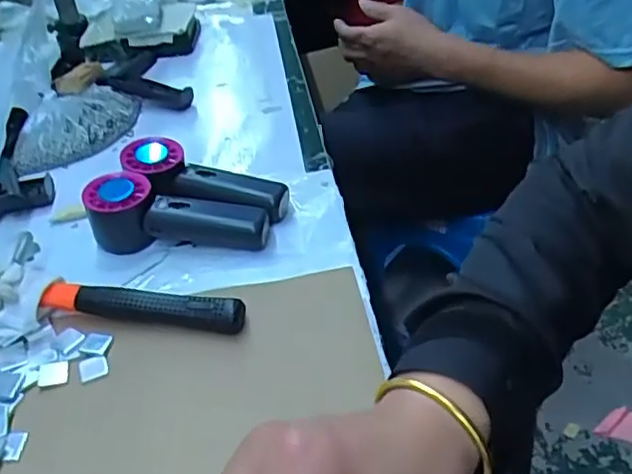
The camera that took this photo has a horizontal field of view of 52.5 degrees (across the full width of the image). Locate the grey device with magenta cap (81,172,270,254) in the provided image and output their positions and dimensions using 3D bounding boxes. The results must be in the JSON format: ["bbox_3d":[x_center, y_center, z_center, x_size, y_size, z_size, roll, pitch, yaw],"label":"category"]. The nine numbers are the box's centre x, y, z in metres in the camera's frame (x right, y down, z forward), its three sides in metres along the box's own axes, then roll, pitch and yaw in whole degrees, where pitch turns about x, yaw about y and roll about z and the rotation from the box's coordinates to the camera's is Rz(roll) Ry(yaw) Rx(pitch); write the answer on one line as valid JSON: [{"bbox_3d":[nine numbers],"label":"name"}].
[{"bbox_3d":[-0.119,-0.021,0.557,0.152,0.050,0.051,0,41,8],"label":"grey device with magenta cap"}]

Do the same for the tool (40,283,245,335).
[{"bbox_3d":[-0.133,0.054,0.492,0.158,0.023,0.018,1,40,11],"label":"tool"}]

